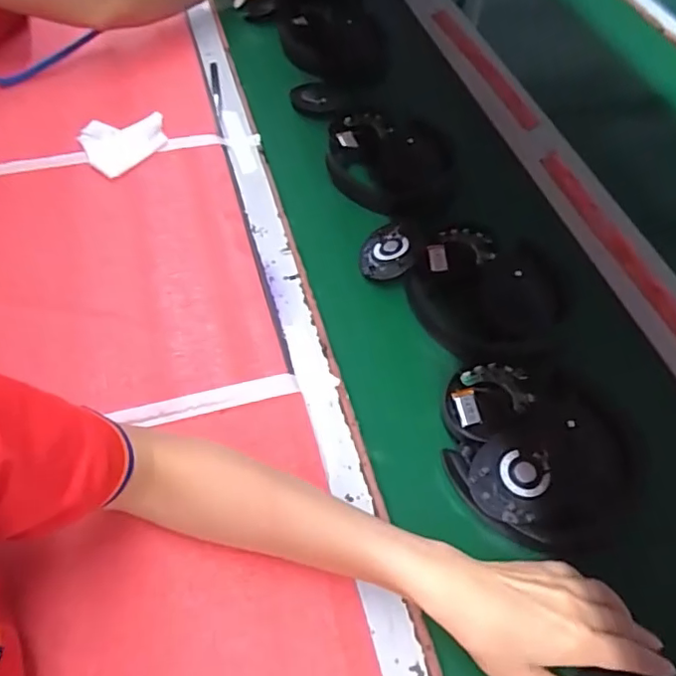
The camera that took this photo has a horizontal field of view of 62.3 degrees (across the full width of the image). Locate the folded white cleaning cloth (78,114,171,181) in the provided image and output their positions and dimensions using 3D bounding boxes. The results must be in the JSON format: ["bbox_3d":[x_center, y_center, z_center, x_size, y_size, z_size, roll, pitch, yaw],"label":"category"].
[{"bbox_3d":[-0.248,-0.229,0.656,0.094,0.014,0.086,-20,61,-18],"label":"folded white cleaning cloth"}]

